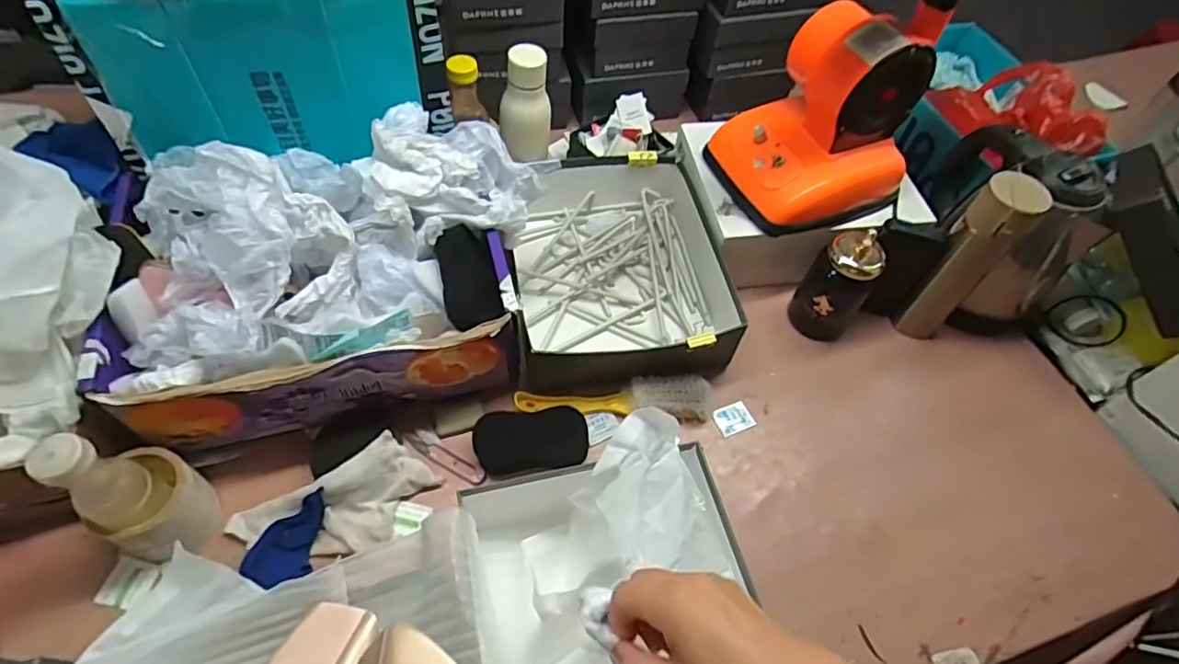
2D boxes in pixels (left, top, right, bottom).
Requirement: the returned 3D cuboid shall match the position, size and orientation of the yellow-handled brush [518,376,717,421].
[{"bbox_3d":[0.029,0.076,0.729,0.230,0.035,0.053,3,57,-3],"label":"yellow-handled brush"}]

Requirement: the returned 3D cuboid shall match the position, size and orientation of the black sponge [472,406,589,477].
[{"bbox_3d":[-0.064,0.121,0.686,0.127,0.033,0.062,-5,57,-8],"label":"black sponge"}]

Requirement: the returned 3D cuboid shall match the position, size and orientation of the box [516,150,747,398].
[{"bbox_3d":[0.032,-0.085,0.819,0.273,0.115,0.342,-7,58,-9],"label":"box"}]

